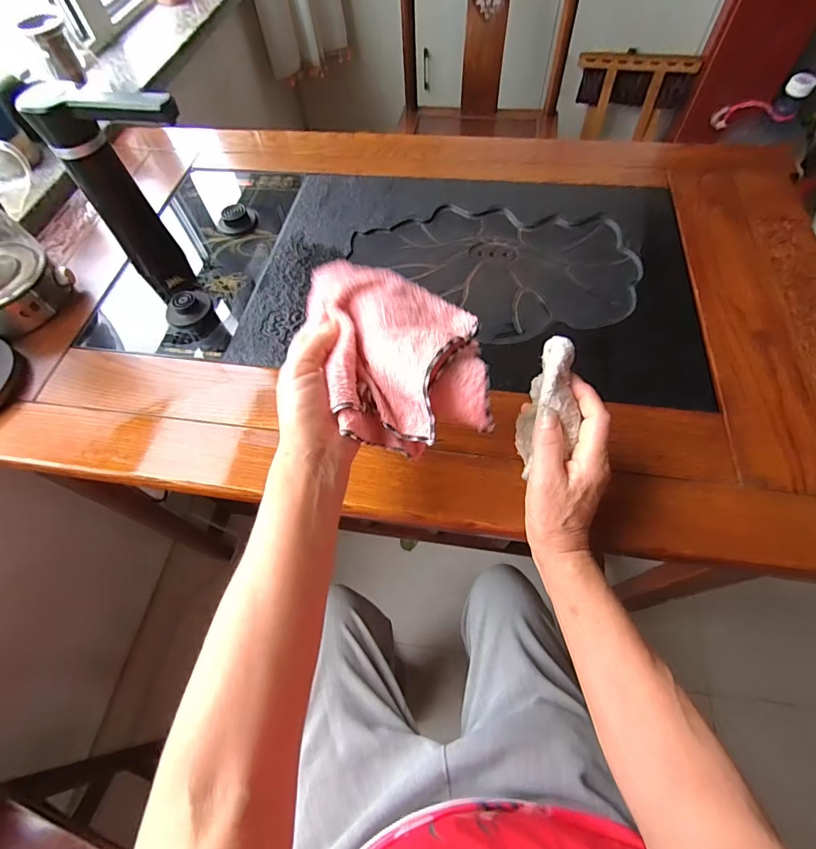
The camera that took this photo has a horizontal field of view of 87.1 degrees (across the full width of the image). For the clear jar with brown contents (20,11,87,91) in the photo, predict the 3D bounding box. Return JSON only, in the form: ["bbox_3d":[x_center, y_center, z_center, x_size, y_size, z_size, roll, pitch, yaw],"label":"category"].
[{"bbox_3d":[-0.591,-0.635,0.726,0.055,0.088,0.059,-1,60,2],"label":"clear jar with brown contents"}]

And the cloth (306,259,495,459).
[{"bbox_3d":[-0.006,-0.062,0.349,0.120,0.054,0.157,-18,62,-6],"label":"cloth"}]

